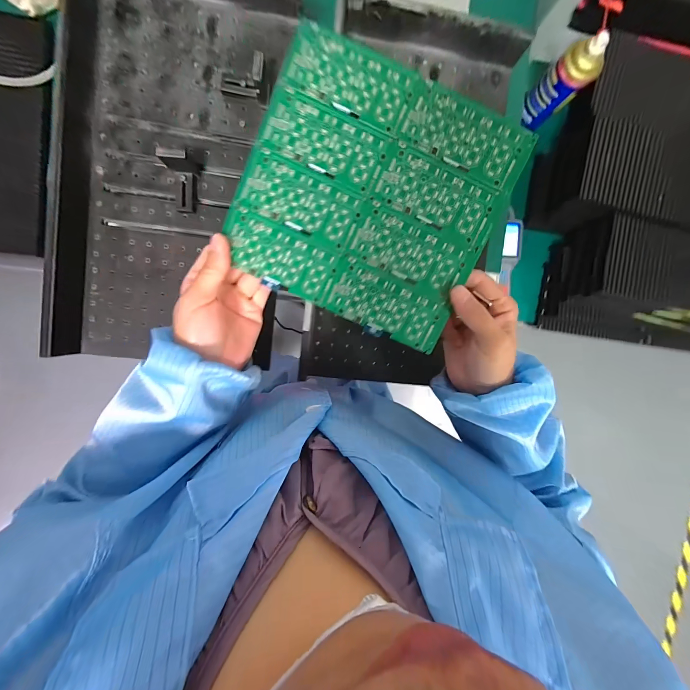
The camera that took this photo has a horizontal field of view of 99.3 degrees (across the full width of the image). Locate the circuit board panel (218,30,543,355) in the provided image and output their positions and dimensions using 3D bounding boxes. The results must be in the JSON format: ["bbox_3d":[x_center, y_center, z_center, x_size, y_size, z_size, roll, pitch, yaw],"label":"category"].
[{"bbox_3d":[0.021,-0.117,0.239,0.198,0.004,0.191,23,98,-4],"label":"circuit board panel"}]

